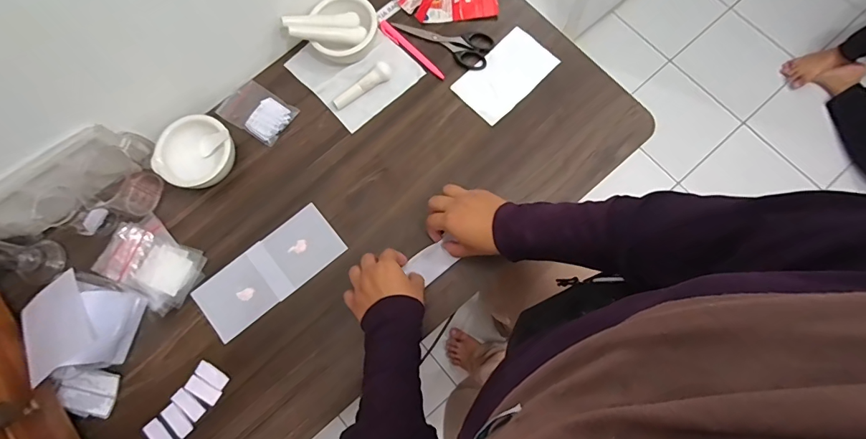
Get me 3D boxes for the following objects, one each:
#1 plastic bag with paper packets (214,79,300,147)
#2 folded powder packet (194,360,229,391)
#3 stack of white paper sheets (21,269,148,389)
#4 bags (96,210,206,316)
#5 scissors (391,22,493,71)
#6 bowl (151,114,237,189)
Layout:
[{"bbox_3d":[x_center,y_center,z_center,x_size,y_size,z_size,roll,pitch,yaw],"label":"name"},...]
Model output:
[{"bbox_3d":[-0.251,-0.156,0.618,0.098,0.011,0.069,31,79,9],"label":"plastic bag with paper packets"},{"bbox_3d":[-0.276,0.193,0.536,0.045,0.005,0.017,30,79,9],"label":"folded powder packet"},{"bbox_3d":[-0.427,0.125,0.520,0.112,0.076,0.110,-22,76,-3],"label":"stack of white paper sheets"},{"bbox_3d":[-0.371,0.057,0.568,0.129,0.014,0.091,33,80,9],"label":"bags"},{"bbox_3d":[0.017,-0.271,0.632,0.149,0.009,0.060,30,79,9],"label":"scissors"},{"bbox_3d":[-0.320,-0.089,0.581,0.076,0.053,0.099,37,80,10],"label":"bowl"}]

